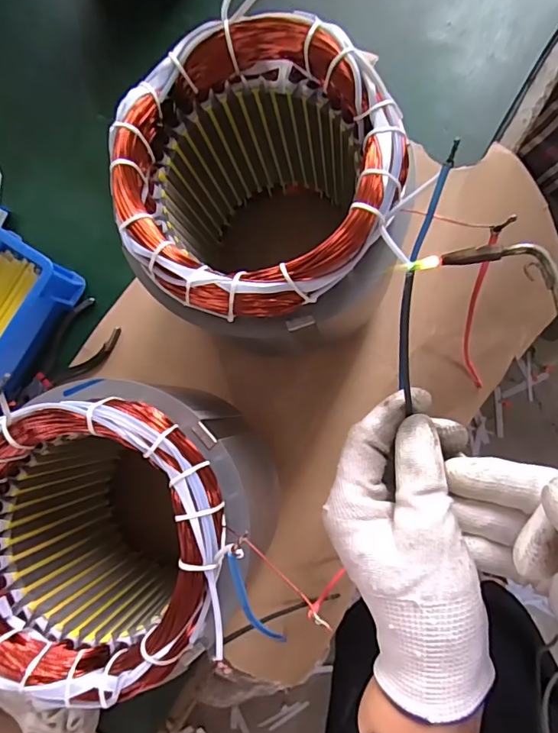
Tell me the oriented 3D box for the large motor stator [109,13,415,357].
[{"bbox_3d":[-0.002,-0.087,0.287,0.136,0.138,0.139,-13,85,6],"label":"large motor stator"}]

